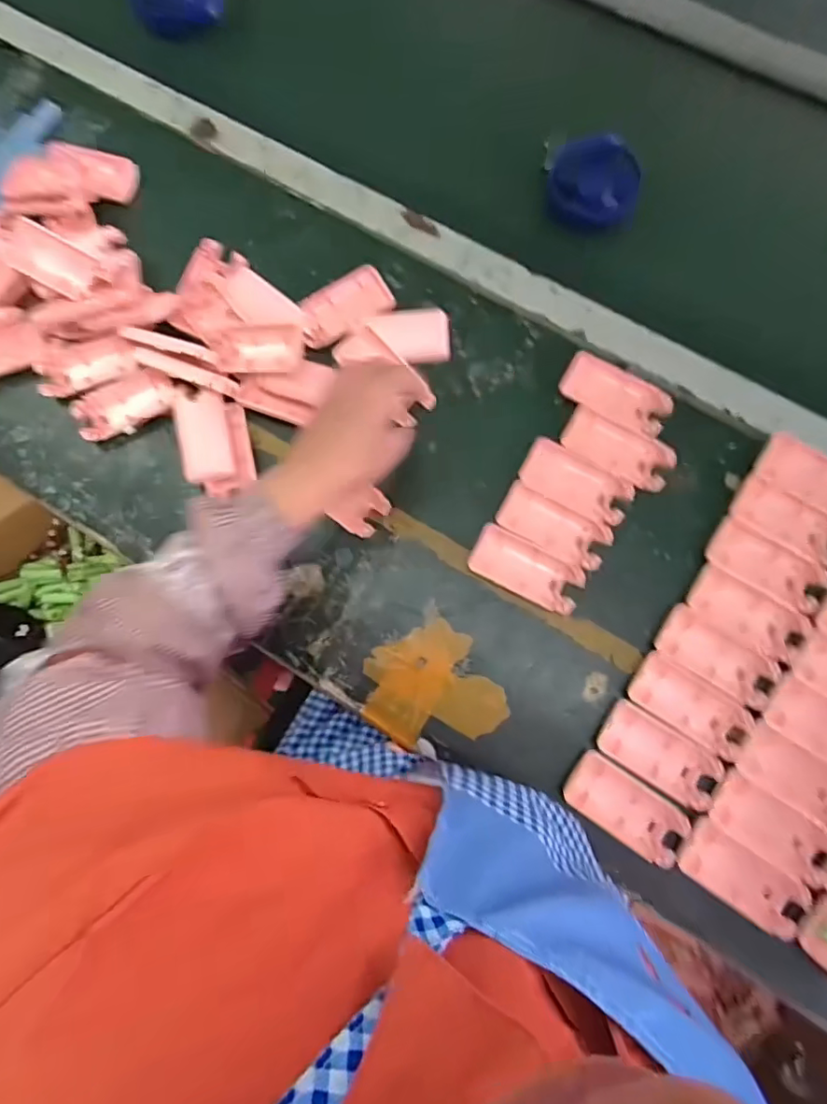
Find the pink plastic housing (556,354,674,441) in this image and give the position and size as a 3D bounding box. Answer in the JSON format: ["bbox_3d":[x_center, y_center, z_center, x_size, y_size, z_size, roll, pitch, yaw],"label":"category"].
[{"bbox_3d":[0.184,-0.144,0.501,0.095,0.012,0.053,28,80,7],"label":"pink plastic housing"}]

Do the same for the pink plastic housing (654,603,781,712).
[{"bbox_3d":[0.250,0.086,0.459,0.093,0.014,0.045,33,81,7],"label":"pink plastic housing"}]

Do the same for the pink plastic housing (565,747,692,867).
[{"bbox_3d":[0.170,0.203,0.440,0.096,0.009,0.046,34,81,8],"label":"pink plastic housing"}]

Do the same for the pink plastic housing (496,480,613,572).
[{"bbox_3d":[0.122,-0.023,0.480,0.094,0.014,0.045,29,80,7],"label":"pink plastic housing"}]

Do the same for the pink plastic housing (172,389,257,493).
[{"bbox_3d":[-0.181,-0.102,0.509,0.061,0.026,0.089,-12,78,-2],"label":"pink plastic housing"}]

